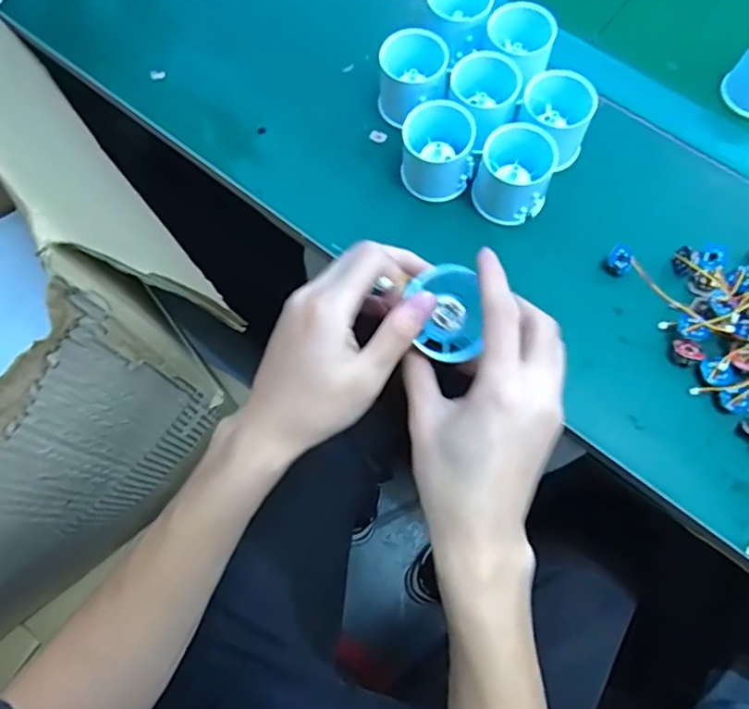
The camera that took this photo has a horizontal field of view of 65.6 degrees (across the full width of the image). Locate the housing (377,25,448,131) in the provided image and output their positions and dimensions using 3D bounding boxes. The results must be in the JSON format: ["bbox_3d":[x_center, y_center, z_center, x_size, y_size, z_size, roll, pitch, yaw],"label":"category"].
[{"bbox_3d":[0.030,-0.218,0.467,0.052,0.055,0.052,8,71,3],"label":"housing"}]

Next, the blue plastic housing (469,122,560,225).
[{"bbox_3d":[0.107,-0.139,0.441,0.056,0.050,0.065,18,72,6],"label":"blue plastic housing"}]

